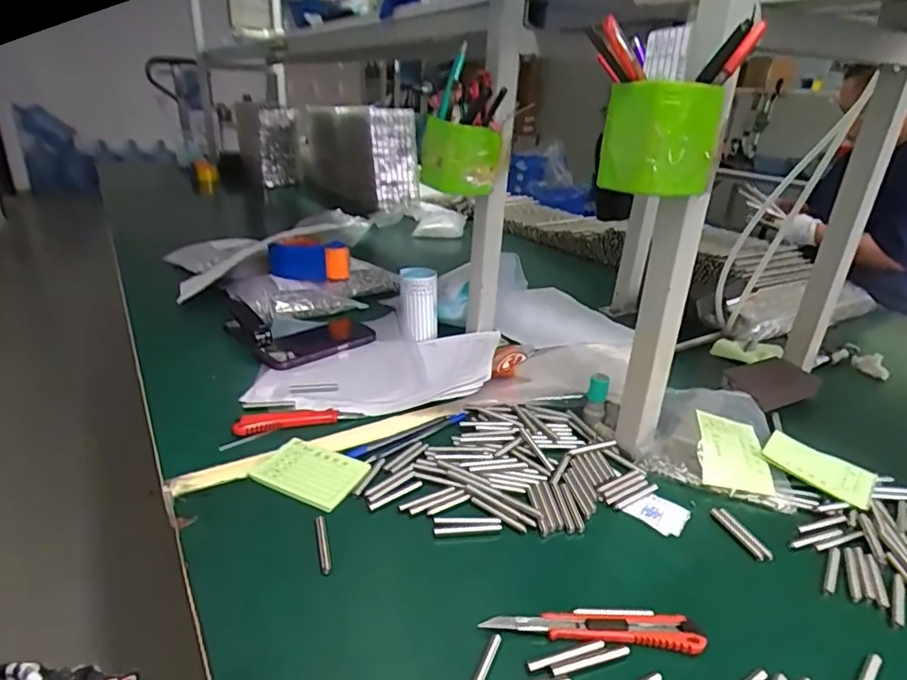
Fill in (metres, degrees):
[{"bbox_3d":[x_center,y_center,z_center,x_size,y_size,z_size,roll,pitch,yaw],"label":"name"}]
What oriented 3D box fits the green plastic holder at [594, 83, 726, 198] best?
[{"bbox_3d":[0.169,-0.162,0.449,0.078,0.080,0.071,-18,31,-38],"label":"green plastic holder"}]

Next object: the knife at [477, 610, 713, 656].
[{"bbox_3d":[0.099,0.202,0.390,0.150,0.007,0.024,5,24,2],"label":"knife"}]

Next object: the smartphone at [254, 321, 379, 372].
[{"bbox_3d":[-0.203,0.002,0.815,0.158,0.011,0.087,-19,32,-39],"label":"smartphone"}]

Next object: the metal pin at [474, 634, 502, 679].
[{"bbox_3d":[0.019,0.215,0.357,0.007,0.004,0.059,14,26,21],"label":"metal pin"}]

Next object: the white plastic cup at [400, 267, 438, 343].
[{"bbox_3d":[-0.051,-0.051,0.825,0.056,0.097,0.068,0,25,-7],"label":"white plastic cup"}]

